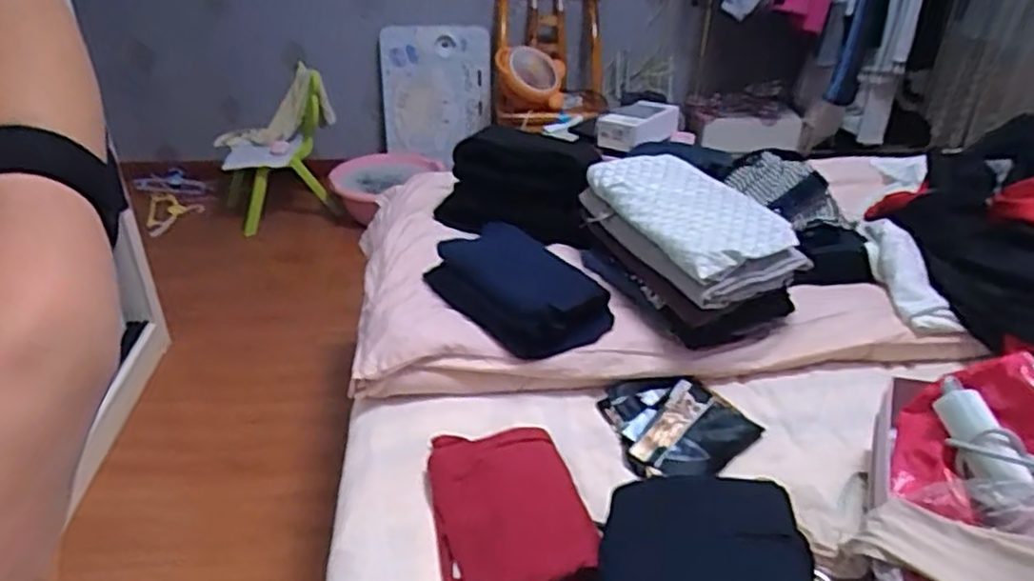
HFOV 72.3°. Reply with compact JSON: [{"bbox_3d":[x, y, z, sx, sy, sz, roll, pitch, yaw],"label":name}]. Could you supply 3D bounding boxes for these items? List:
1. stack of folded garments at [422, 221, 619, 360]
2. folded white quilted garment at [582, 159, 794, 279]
[{"bbox_3d":[0.004,-0.003,1.039,0.247,0.088,0.160,27,40,35],"label":"stack of folded garments"},{"bbox_3d":[0.256,-0.133,1.074,0.196,0.036,0.342,-8,33,-15],"label":"folded white quilted garment"}]

